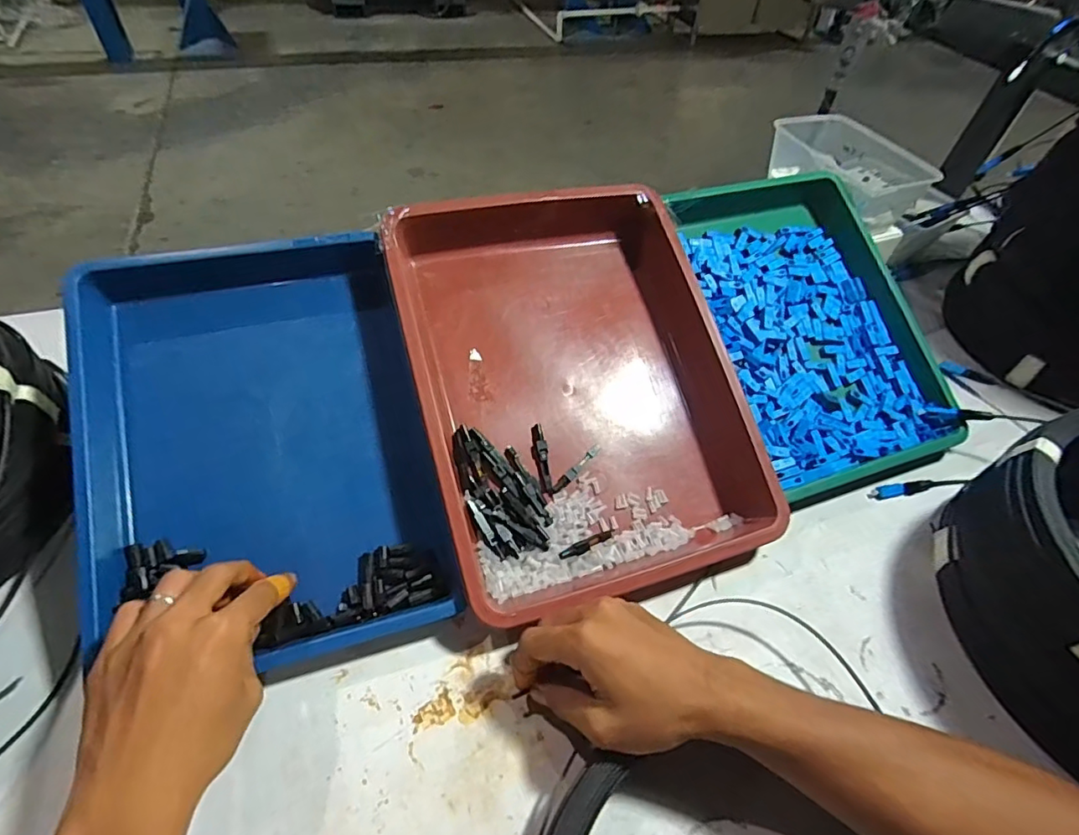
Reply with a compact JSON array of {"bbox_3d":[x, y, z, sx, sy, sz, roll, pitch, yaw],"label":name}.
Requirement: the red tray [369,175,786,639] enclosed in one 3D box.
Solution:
[{"bbox_3d":[0.030,-0.030,0.472,0.264,0.064,0.339,-12,72,-17],"label":"red tray"}]

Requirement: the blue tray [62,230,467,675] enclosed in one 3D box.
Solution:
[{"bbox_3d":[-0.211,0.009,0.416,0.228,0.043,0.335,-11,76,-18],"label":"blue tray"}]

